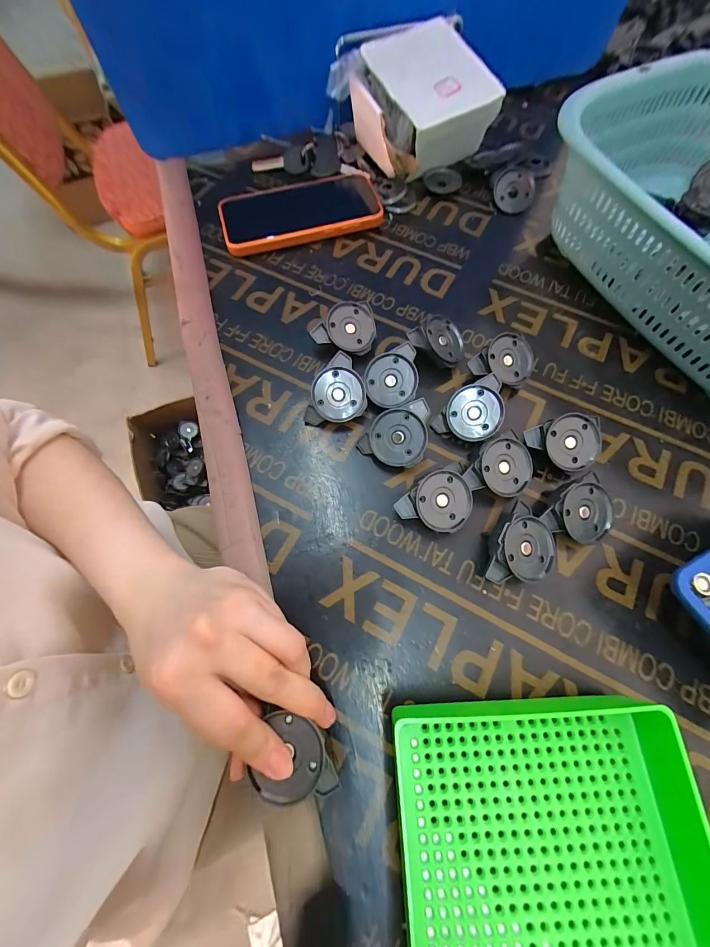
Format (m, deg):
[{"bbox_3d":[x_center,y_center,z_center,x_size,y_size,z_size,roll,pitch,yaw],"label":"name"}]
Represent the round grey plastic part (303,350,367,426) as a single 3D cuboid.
[{"bbox_3d":[-0.017,-0.068,0.278,0.048,0.018,0.052,-3,102,-2],"label":"round grey plastic part"}]

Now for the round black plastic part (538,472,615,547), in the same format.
[{"bbox_3d":[0.157,0.028,0.247,0.050,0.019,0.045,-34,94,-9],"label":"round black plastic part"}]

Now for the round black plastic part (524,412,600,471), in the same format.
[{"bbox_3d":[0.162,-0.029,0.264,0.051,0.015,0.047,36,93,-3],"label":"round black plastic part"}]

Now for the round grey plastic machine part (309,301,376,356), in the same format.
[{"bbox_3d":[-0.010,-0.125,0.300,0.053,0.020,0.044,-13,97,-8],"label":"round grey plastic machine part"}]

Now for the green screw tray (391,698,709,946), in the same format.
[{"bbox_3d":[0.109,0.247,0.155,0.165,0.032,0.247,-3,68,-1],"label":"green screw tray"}]

